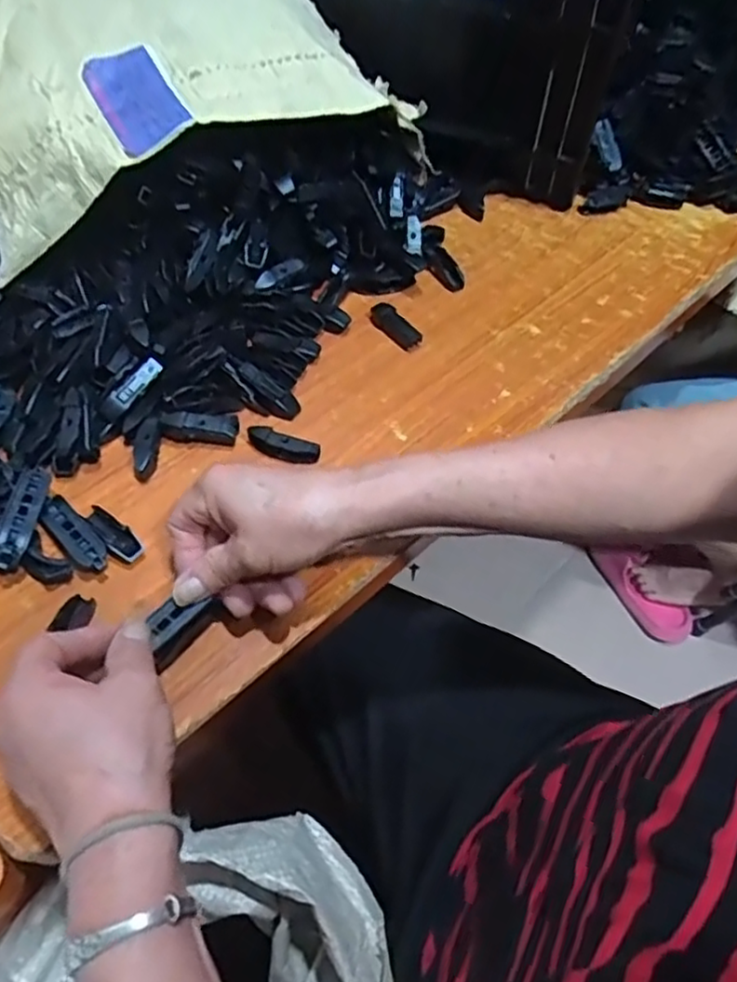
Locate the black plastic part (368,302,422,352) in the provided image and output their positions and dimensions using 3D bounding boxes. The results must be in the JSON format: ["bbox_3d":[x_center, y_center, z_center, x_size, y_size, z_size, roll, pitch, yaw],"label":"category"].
[{"bbox_3d":[0.022,-0.137,0.546,0.020,0.013,0.051,-35,64,-21],"label":"black plastic part"}]

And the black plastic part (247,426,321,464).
[{"bbox_3d":[-0.060,-0.033,0.472,0.052,0.012,0.016,15,58,9],"label":"black plastic part"}]

